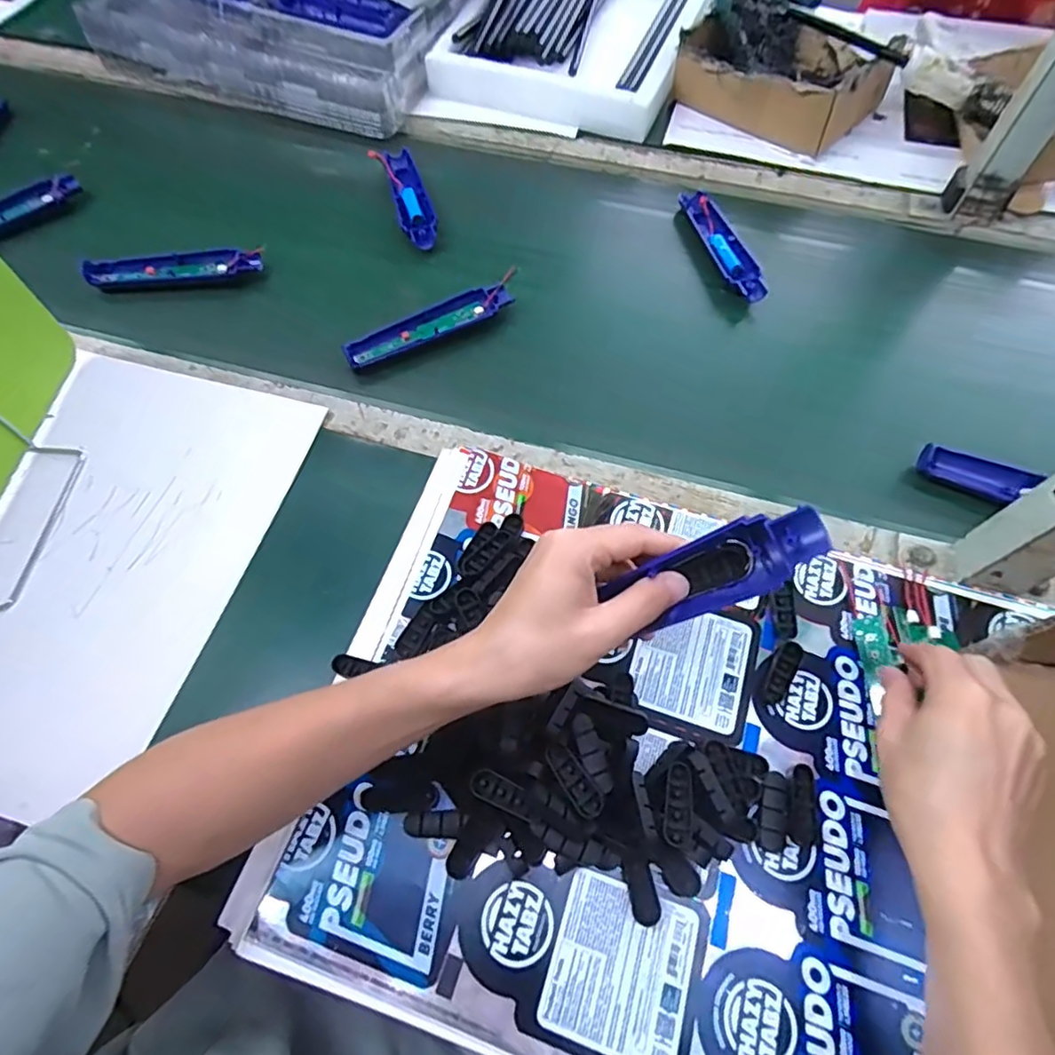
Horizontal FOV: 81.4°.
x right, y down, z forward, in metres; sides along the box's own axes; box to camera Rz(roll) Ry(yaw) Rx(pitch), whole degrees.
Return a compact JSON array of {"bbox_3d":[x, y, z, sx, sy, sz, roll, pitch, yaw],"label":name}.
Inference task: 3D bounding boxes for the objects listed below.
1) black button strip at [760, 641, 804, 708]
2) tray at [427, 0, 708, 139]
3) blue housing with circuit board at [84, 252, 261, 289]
[{"bbox_3d":[0.181,0.104,0.437,0.018,0.012,0.049,28,65,15],"label":"black button strip"},{"bbox_3d":[0.074,-0.668,0.805,0.288,0.068,0.364,20,64,8],"label":"tray"},{"bbox_3d":[-0.364,-0.270,0.640,0.173,0.024,0.030,-3,64,-4],"label":"blue housing with circuit board"}]

